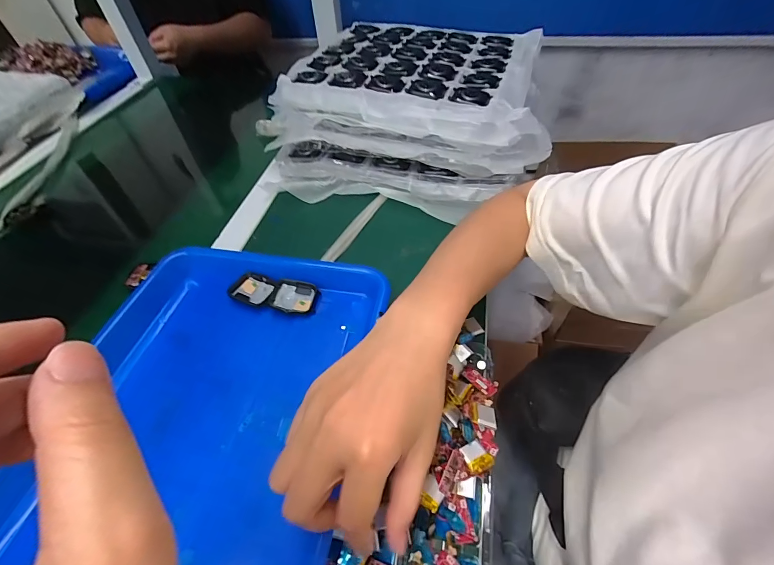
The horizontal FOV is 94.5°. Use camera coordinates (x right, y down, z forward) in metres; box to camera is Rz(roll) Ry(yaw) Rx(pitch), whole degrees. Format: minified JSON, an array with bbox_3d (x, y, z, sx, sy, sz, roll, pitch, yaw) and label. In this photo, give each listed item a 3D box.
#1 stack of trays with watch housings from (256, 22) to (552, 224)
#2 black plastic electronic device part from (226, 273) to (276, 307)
[{"bbox_3d":[0.029,-0.236,0.497,0.350,0.119,0.270,8,51,11],"label":"stack of trays with watch housings"},{"bbox_3d":[-0.134,0.008,0.363,0.043,0.010,0.035,16,53,17],"label":"black plastic electronic device part"}]

